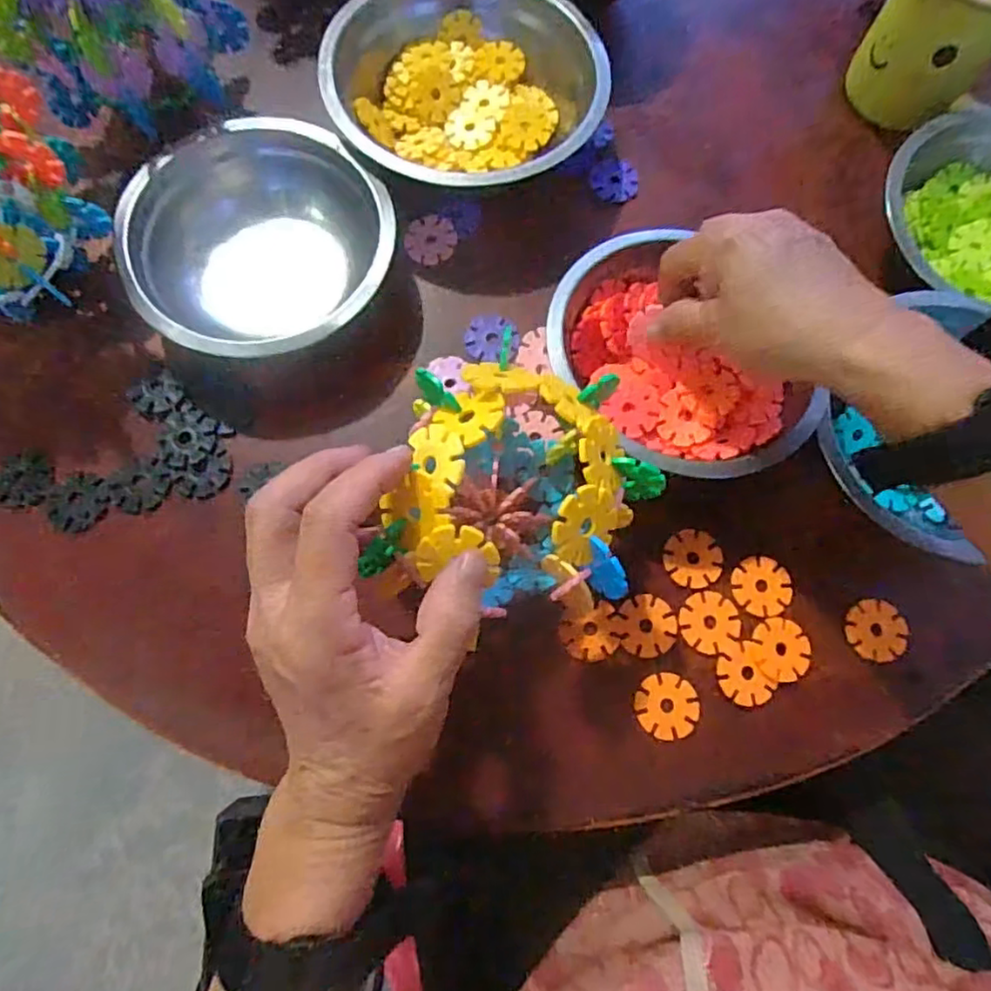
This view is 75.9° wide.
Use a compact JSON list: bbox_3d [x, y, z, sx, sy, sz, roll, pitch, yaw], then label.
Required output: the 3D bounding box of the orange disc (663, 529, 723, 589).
[{"bbox_3d":[0.106,0.034,0.341,0.031,0.004,0.030,0,75,-2],"label":"orange disc"}]

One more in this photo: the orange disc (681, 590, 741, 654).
[{"bbox_3d":[0.113,0.066,0.333,0.031,0.004,0.031,0,75,-2],"label":"orange disc"}]

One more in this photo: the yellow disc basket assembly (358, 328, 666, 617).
[{"bbox_3d":[0.012,0.001,0.290,0.109,0.100,0.084,5,74,0],"label":"yellow disc basket assembly"}]

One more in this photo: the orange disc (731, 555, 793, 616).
[{"bbox_3d":[0.143,0.048,0.339,0.031,0.004,0.031,0,75,-2],"label":"orange disc"}]

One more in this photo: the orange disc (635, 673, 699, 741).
[{"bbox_3d":[0.087,0.106,0.319,0.030,0.004,0.030,0,75,-2],"label":"orange disc"}]

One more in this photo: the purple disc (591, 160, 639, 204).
[{"bbox_3d":[0.076,-0.202,0.406,0.031,0.008,0.028,-1,75,-2],"label":"purple disc"}]

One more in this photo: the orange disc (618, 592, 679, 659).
[{"bbox_3d":[0.079,0.068,0.330,0.031,0.004,0.031,0,75,-2],"label":"orange disc"}]

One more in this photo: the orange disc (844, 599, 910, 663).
[{"bbox_3d":[0.202,0.071,0.335,0.031,0.004,0.031,0,75,-2],"label":"orange disc"}]

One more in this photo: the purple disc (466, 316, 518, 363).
[{"bbox_3d":[-0.002,-0.092,0.372,0.030,0.004,0.030,0,75,-2],"label":"purple disc"}]

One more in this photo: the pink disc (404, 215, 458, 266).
[{"bbox_3d":[-0.040,-0.156,0.388,0.030,0.005,0.032,0,75,-2],"label":"pink disc"}]

